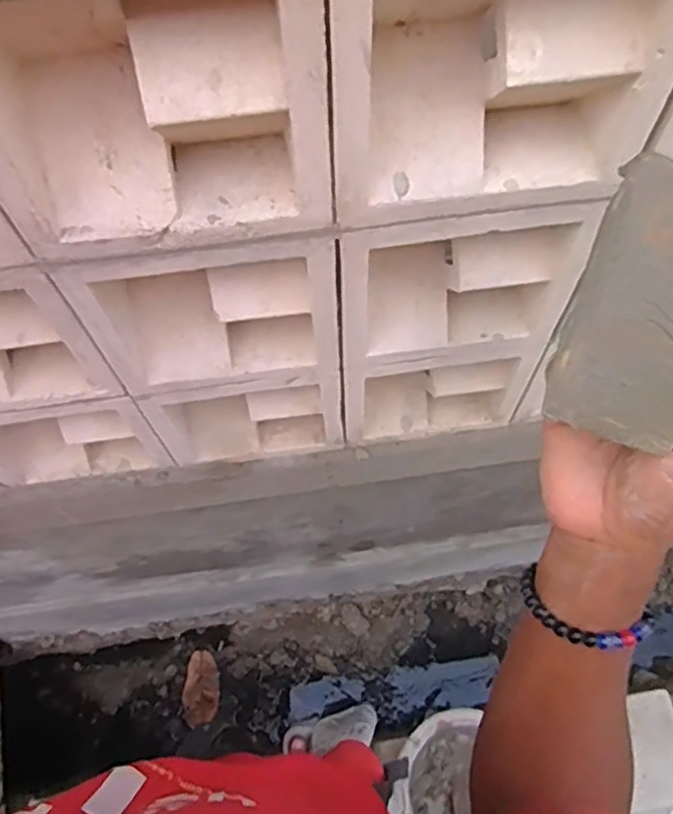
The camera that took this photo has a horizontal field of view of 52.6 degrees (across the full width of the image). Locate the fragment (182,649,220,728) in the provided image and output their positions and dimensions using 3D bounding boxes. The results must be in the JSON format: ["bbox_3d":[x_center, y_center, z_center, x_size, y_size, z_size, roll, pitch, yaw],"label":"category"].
[{"bbox_3d":[-0.358,0.754,1.815,0.094,0.036,0.196,4,65,4],"label":"fragment"}]

